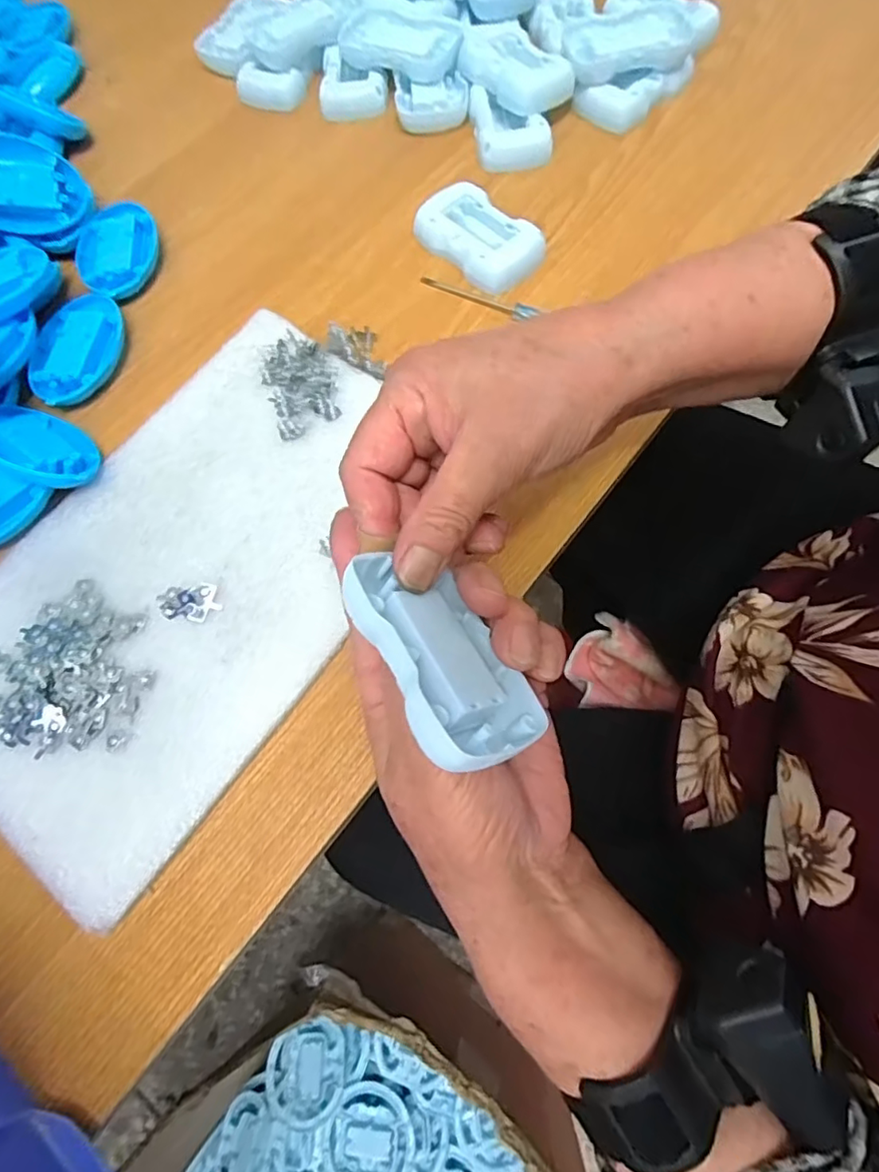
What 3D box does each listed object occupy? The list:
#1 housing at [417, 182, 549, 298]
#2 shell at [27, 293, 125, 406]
[{"bbox_3d":[0.028,-0.232,0.386,0.049,0.020,0.087,-41,74,-12],"label":"housing"},{"bbox_3d":[-0.235,-0.153,0.373,0.051,0.017,0.082,3,70,3],"label":"shell"}]

